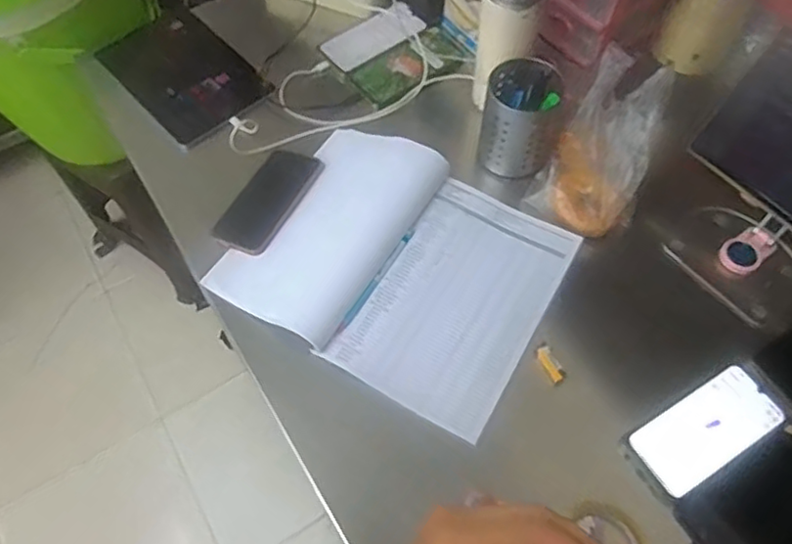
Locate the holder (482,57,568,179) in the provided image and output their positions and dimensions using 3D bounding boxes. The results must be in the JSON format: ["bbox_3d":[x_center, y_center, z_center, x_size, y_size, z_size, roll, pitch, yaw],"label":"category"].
[{"bbox_3d":[0.165,-0.198,0.812,0.101,0.114,0.094,10,62,6],"label":"holder"}]

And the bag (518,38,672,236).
[{"bbox_3d":[0.260,-0.154,0.768,0.122,0.127,0.178,29,65,16],"label":"bag"}]

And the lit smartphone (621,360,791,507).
[{"bbox_3d":[0.337,0.166,0.658,0.186,0.011,0.082,-28,64,-14],"label":"lit smartphone"}]

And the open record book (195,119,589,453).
[{"bbox_3d":[0.003,-0.017,0.754,0.362,0.018,0.301,28,65,15],"label":"open record book"}]

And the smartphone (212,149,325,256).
[{"bbox_3d":[-0.166,-0.093,0.798,0.083,0.009,0.163,24,64,13],"label":"smartphone"}]

